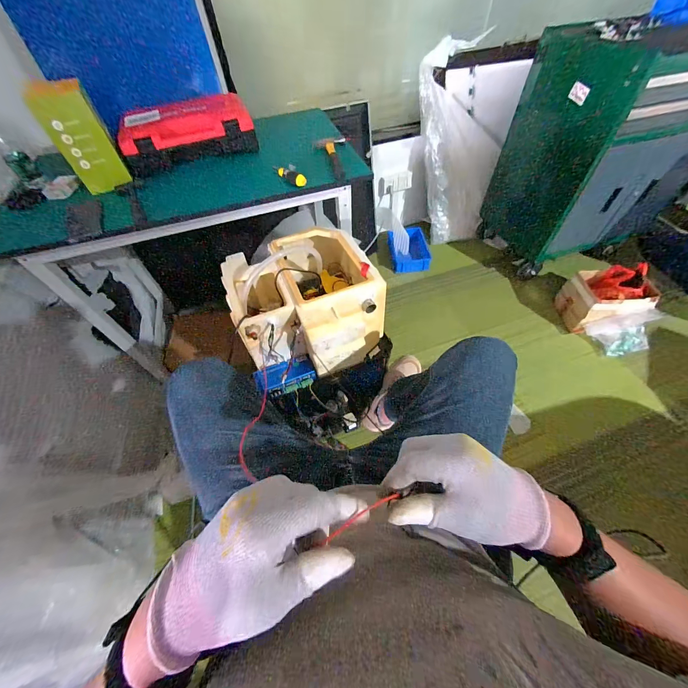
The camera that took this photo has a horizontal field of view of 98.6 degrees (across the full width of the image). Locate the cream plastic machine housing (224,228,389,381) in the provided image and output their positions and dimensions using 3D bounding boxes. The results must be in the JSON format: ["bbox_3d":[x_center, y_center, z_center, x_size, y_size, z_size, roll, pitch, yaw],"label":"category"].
[{"bbox_3d":[-0.114,-0.138,0.849,0.386,0.205,0.430,-17,55,-8],"label":"cream plastic machine housing"}]

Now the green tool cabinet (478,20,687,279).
[{"bbox_3d":[1.115,-0.822,1.317,0.687,0.792,0.503,-15,54,-6],"label":"green tool cabinet"}]

